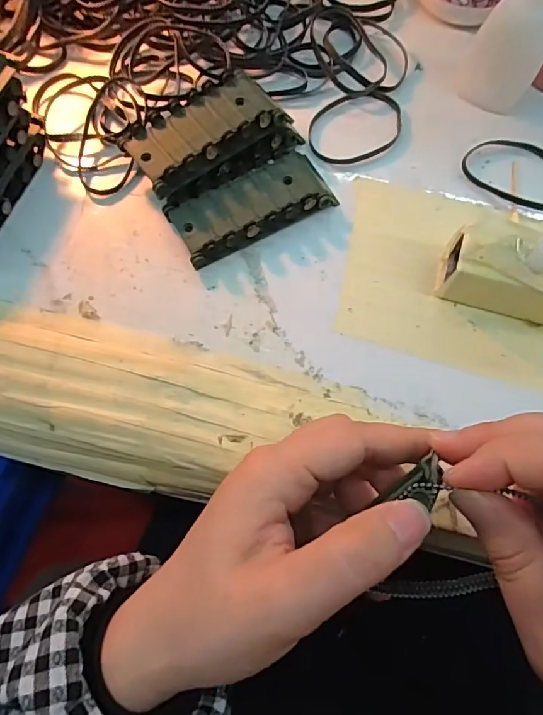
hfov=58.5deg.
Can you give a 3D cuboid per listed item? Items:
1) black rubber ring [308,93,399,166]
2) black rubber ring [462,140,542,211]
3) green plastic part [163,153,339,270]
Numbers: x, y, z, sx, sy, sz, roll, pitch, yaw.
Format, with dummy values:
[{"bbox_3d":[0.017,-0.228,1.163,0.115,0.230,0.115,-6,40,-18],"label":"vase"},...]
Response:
[{"bbox_3d":[0.055,-0.151,0.315,0.066,0.004,0.048,-21,71,-7],"label":"black rubber ring"},{"bbox_3d":[0.158,-0.117,0.307,0.068,0.004,0.049,39,75,13],"label":"black rubber ring"},{"bbox_3d":[-0.010,-0.089,0.288,0.095,0.015,0.043,-25,72,-9],"label":"green plastic part"}]

